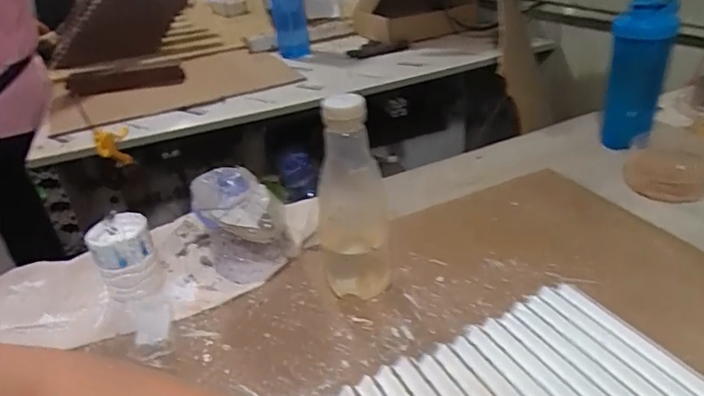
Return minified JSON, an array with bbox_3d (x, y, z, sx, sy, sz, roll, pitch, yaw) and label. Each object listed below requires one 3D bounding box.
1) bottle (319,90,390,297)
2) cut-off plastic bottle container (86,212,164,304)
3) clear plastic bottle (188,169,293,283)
[{"bbox_3d":[-0.002,-0.003,0.534,0.076,0.230,0.090,-7,31,-1],"label":"bottle"},{"bbox_3d":[-0.266,0.073,0.595,0.068,0.082,0.078,-20,34,-22],"label":"cut-off plastic bottle container"},{"bbox_3d":[-0.132,0.030,0.608,0.107,0.119,0.088,-10,31,-7],"label":"clear plastic bottle"}]

